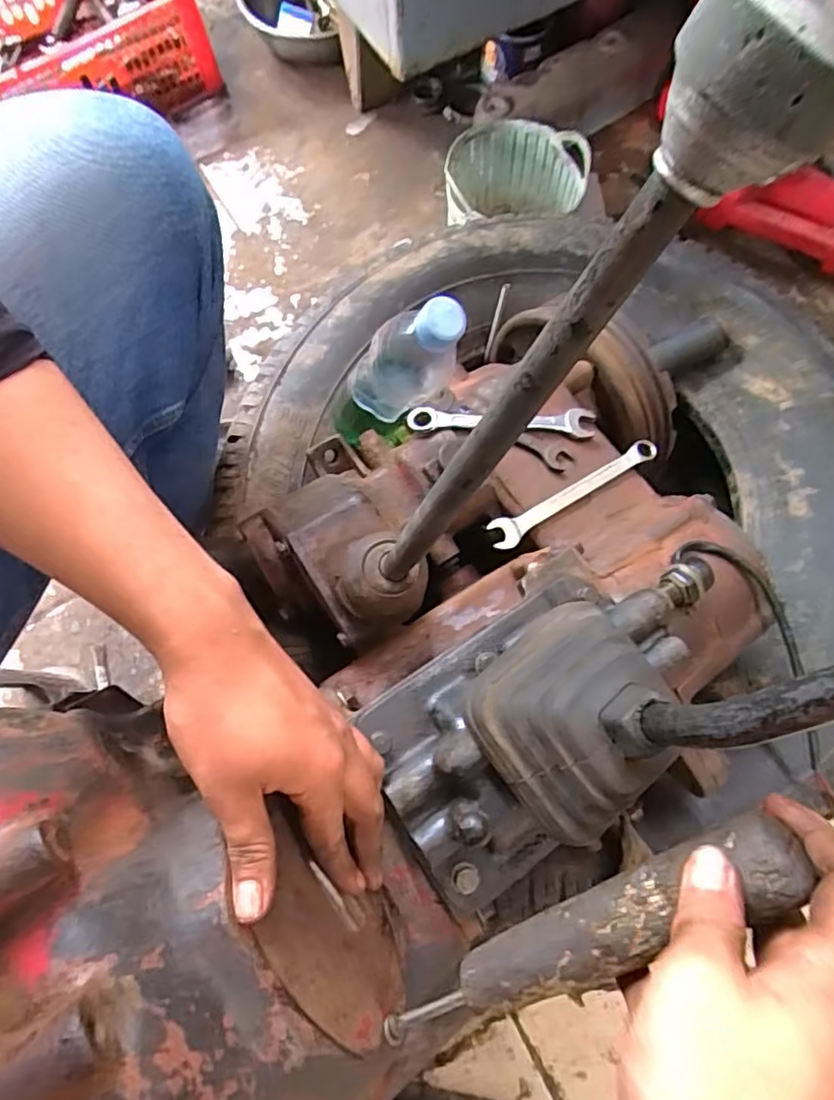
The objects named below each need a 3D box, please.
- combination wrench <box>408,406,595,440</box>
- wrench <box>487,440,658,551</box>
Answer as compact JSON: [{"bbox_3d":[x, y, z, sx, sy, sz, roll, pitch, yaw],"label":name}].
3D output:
[{"bbox_3d":[0.071,-0.107,0.516,0.155,0.014,0.026,-1,71,1],"label":"combination wrench"},{"bbox_3d":[0.127,-0.046,0.496,0.157,0.009,0.024,-29,73,-8],"label":"wrench"}]

